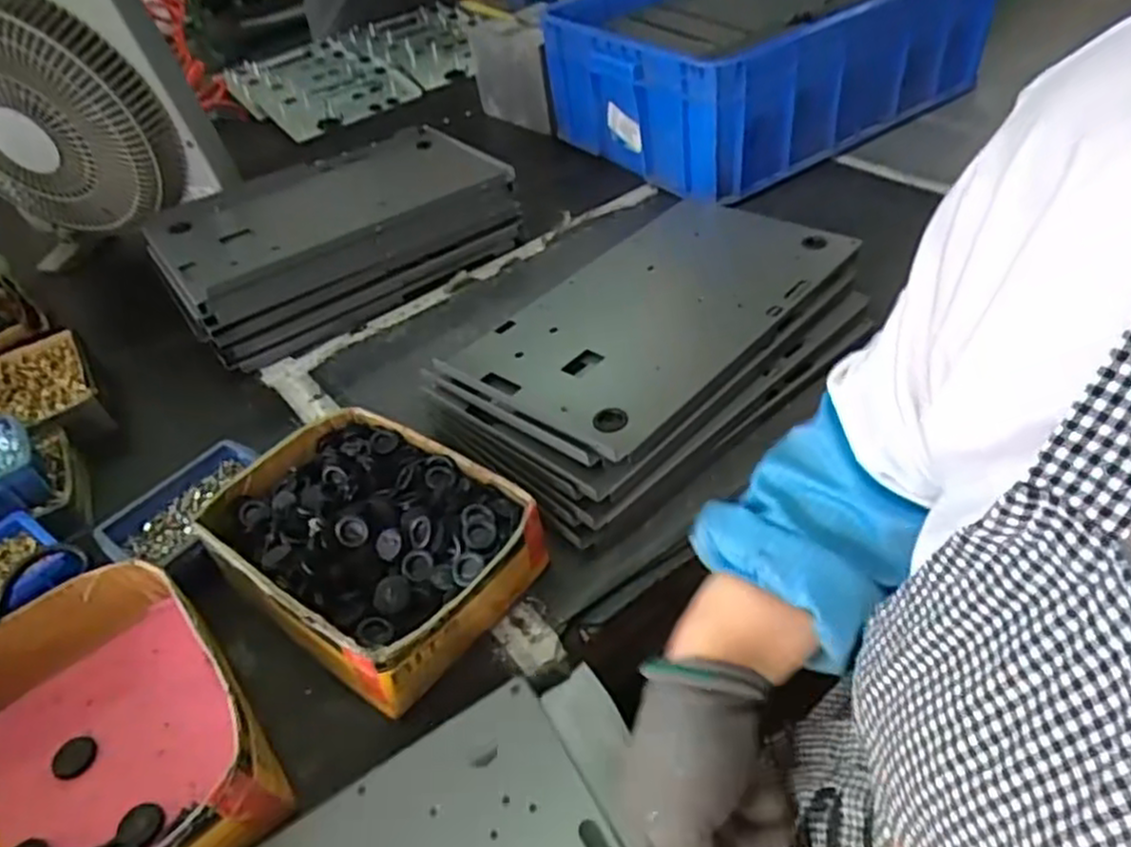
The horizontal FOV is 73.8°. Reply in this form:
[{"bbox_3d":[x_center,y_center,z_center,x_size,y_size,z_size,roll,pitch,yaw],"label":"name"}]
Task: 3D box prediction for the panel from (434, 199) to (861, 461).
[{"bbox_3d":[0.113,-0.140,0.819,0.244,0.014,0.459,24,47,36],"label":"panel"}]

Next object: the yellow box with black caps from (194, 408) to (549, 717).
[{"bbox_3d":[-0.166,0.095,0.632,0.271,0.081,0.188,28,55,33],"label":"yellow box with black caps"}]

